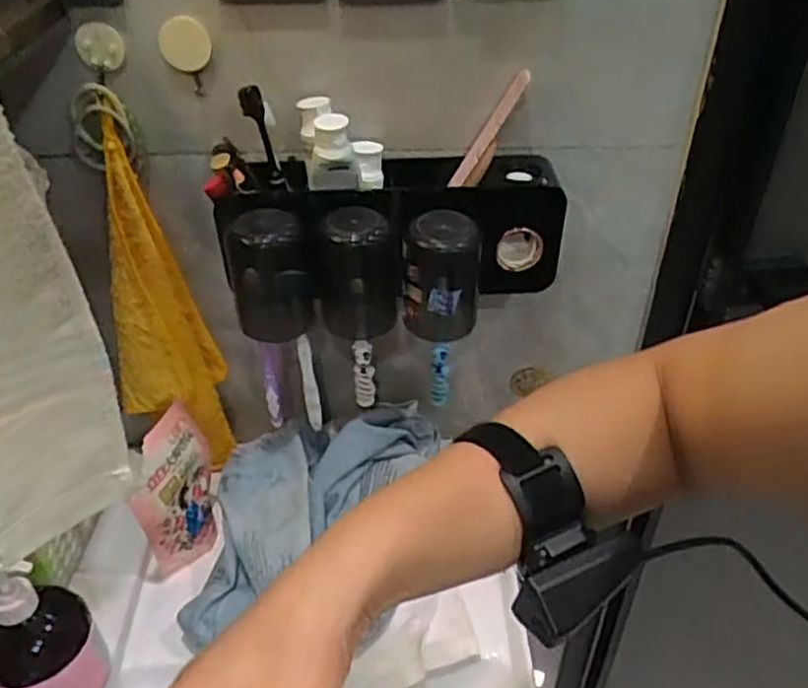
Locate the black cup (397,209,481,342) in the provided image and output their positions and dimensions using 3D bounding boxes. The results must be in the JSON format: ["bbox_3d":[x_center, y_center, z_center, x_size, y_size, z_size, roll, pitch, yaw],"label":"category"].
[{"bbox_3d":[0.030,-0.055,0.617,0.066,0.107,0.057,3,37,5],"label":"black cup"}]

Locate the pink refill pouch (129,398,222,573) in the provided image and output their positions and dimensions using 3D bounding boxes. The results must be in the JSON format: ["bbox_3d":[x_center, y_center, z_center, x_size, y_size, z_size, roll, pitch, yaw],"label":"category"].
[{"bbox_3d":[-0.224,0.153,0.719,0.035,0.157,0.103,9,38,13],"label":"pink refill pouch"}]

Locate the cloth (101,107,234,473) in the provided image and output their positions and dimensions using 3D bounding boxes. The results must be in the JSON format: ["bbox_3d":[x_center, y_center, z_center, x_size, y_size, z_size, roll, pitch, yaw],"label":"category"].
[{"bbox_3d":[-0.246,-0.031,0.732,0.093,0.352,0.055,12,39,16],"label":"cloth"}]

